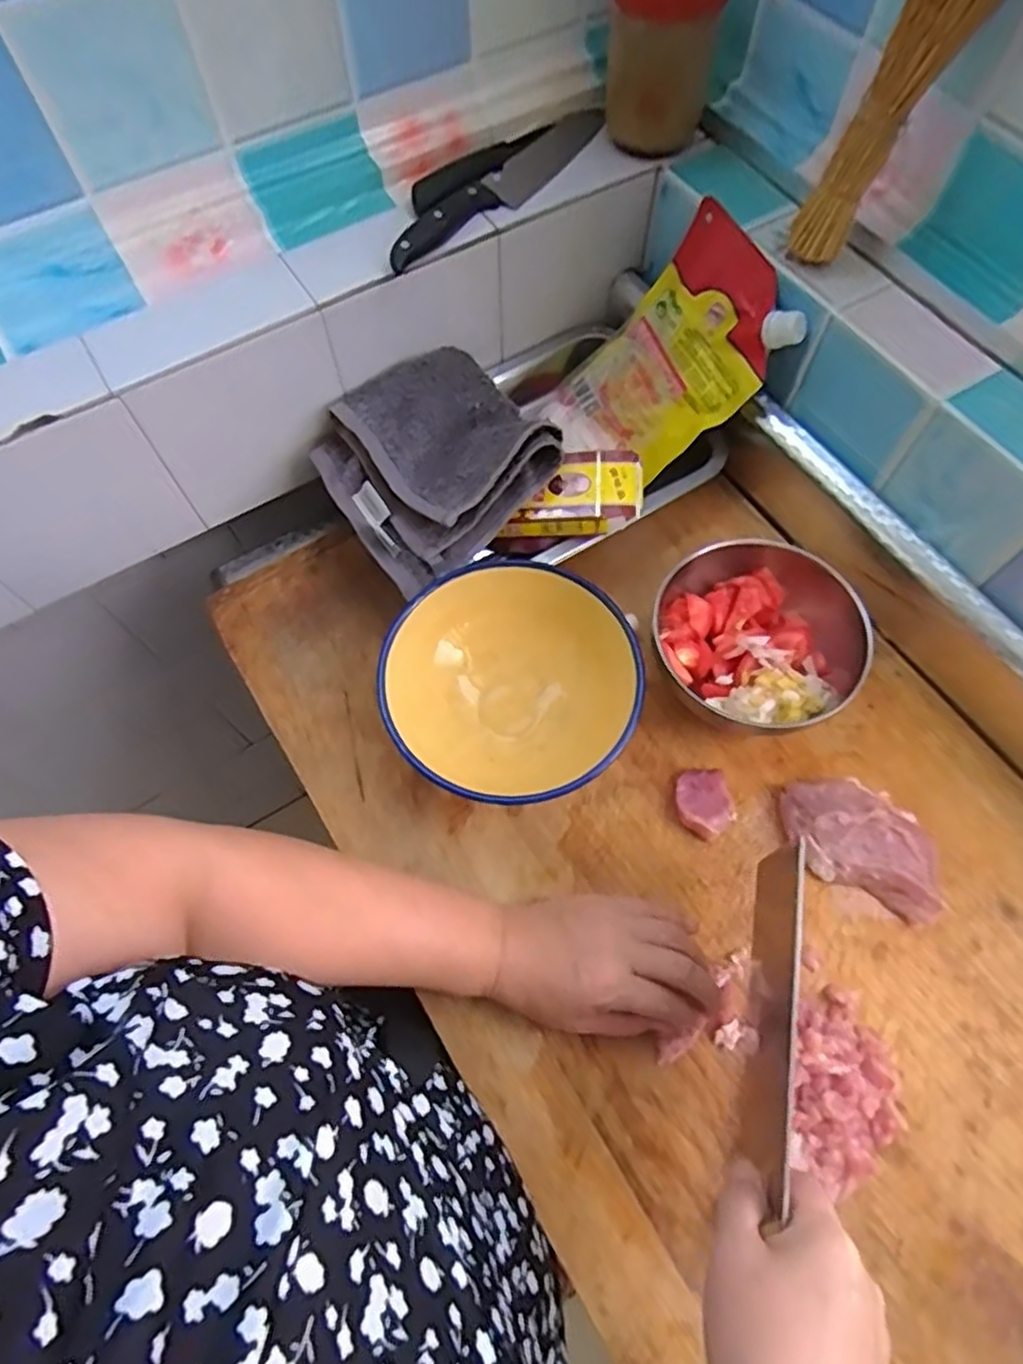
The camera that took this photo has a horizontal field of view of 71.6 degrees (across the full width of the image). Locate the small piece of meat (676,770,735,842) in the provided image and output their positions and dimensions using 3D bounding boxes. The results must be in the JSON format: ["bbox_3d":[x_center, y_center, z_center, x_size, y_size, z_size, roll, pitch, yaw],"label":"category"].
[{"bbox_3d":[0.137,0.087,0.506,0.040,0.014,0.047,-15,67,-6],"label":"small piece of meat"}]

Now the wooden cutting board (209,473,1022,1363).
[{"bbox_3d":[0.131,0.108,0.496,0.429,0.042,0.724,-31,69,-12],"label":"wooden cutting board"}]

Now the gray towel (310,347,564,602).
[{"bbox_3d":[-0.059,-0.175,0.547,0.162,0.052,0.167,-34,70,-13],"label":"gray towel"}]

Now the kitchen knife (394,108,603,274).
[{"bbox_3d":[-0.005,-0.375,0.533,0.037,0.015,0.234,37,72,16],"label":"kitchen knife"}]

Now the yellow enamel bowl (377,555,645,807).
[{"bbox_3d":[0.005,0.000,0.517,0.169,0.076,0.170,0,66,1],"label":"yellow enamel bowl"}]

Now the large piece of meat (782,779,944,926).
[{"bbox_3d":[0.239,0.107,0.480,0.111,0.036,0.065,26,69,12],"label":"large piece of meat"}]

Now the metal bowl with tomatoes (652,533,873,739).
[{"bbox_3d":[0.189,-0.037,0.534,0.146,0.060,0.163,41,73,17],"label":"metal bowl with tomatoes"}]

